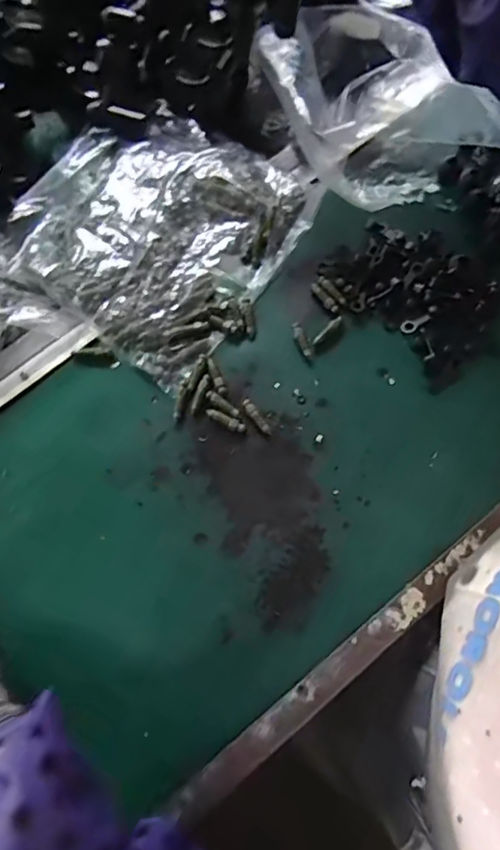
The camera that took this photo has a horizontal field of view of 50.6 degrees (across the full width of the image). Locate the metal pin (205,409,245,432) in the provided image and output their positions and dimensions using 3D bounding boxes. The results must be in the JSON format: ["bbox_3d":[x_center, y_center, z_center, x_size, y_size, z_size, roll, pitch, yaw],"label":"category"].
[{"bbox_3d":[-0.017,-0.004,0.367,0.029,0.004,0.008,28,78,6],"label":"metal pin"}]

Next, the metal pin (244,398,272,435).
[{"bbox_3d":[0.005,-0.006,0.369,0.007,0.004,0.029,-36,80,-8],"label":"metal pin"}]

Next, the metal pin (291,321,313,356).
[{"bbox_3d":[0.037,-0.062,0.383,0.008,0.006,0.027,-23,78,-6],"label":"metal pin"}]

